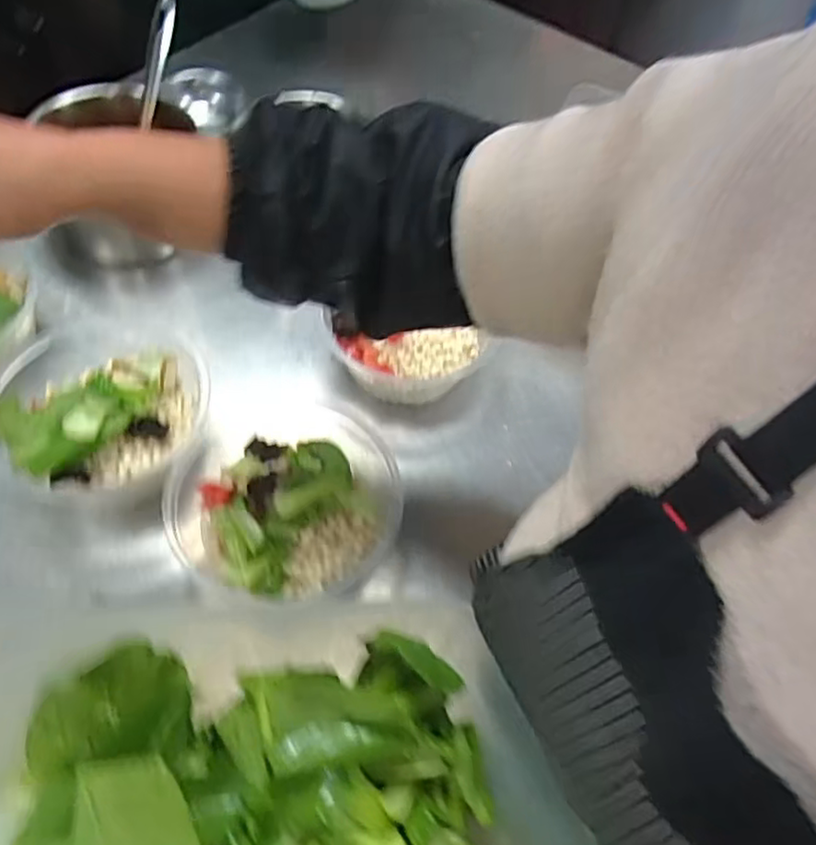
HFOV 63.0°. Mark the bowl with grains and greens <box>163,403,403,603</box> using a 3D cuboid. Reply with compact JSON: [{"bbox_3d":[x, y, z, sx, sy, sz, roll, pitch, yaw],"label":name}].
[{"bbox_3d":[-0.093,0.063,0.519,0.158,0.069,0.164,2,57,-3],"label":"bowl with grains and greens"}]

